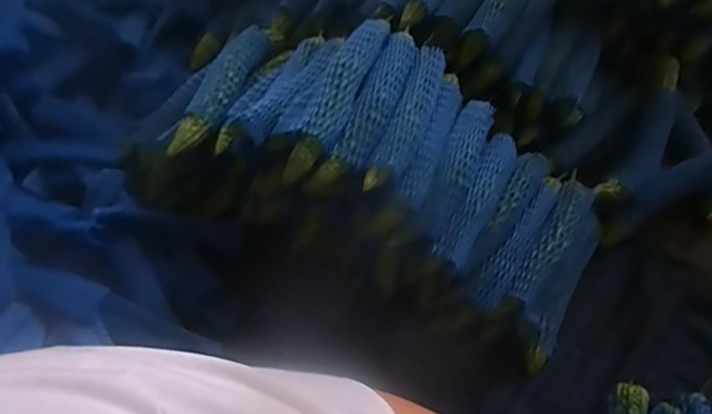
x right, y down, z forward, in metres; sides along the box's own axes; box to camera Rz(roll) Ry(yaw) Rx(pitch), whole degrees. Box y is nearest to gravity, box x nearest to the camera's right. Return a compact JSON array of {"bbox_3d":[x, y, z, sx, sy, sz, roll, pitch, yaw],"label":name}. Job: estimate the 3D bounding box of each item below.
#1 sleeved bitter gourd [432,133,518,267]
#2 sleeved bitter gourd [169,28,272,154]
[{"bbox_3d":[0.177,-0.018,0.754,0.044,0.036,0.227,25,60,17],"label":"sleeved bitter gourd"},{"bbox_3d":[-0.216,-0.202,0.884,0.061,0.050,0.314,13,57,10],"label":"sleeved bitter gourd"}]

